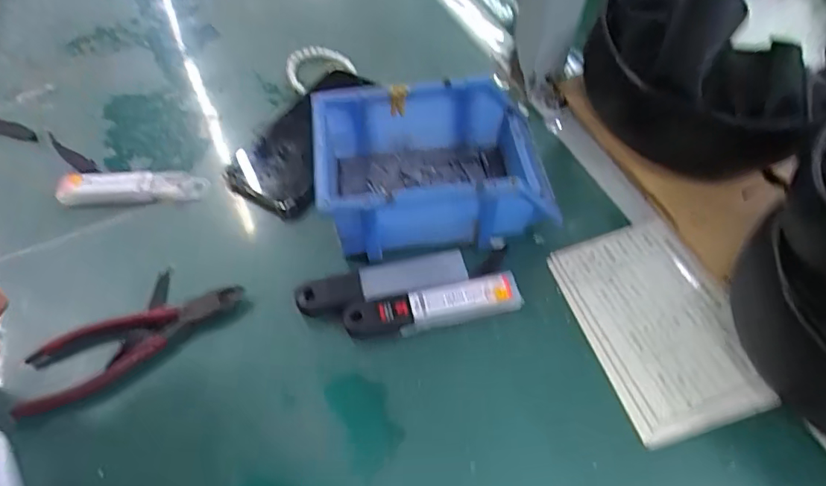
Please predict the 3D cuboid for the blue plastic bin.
[{"bbox_3d":[0.014,-0.059,0.416,0.174,0.073,0.119,-5,56,-1],"label":"blue plastic bin"}]

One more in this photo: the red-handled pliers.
[{"bbox_3d":[-0.206,0.067,0.384,0.159,0.012,0.047,-27,60,-15],"label":"red-handled pliers"}]

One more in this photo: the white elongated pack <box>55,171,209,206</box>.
[{"bbox_3d":[-0.243,-0.049,0.460,0.125,0.018,0.027,0,56,2],"label":"white elongated pack"}]

